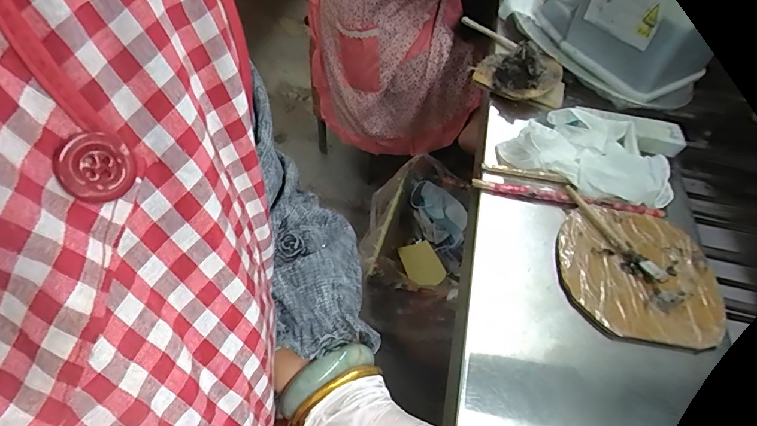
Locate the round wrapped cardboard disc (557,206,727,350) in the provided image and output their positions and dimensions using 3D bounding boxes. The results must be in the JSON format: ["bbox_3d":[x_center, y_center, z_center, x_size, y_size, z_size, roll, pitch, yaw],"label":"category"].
[{"bbox_3d":[0.258,0.054,0.407,0.157,0.015,0.149,3,53,-4],"label":"round wrapped cardboard disc"}]

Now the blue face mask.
[{"bbox_3d":[0.134,0.008,0.943,0.096,0.084,0.152,-37,65,-28],"label":"blue face mask"}]

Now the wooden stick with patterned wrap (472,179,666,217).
[{"bbox_3d":[0.213,-0.017,0.456,0.216,0.019,0.014,8,53,0],"label":"wooden stick with patterned wrap"}]

